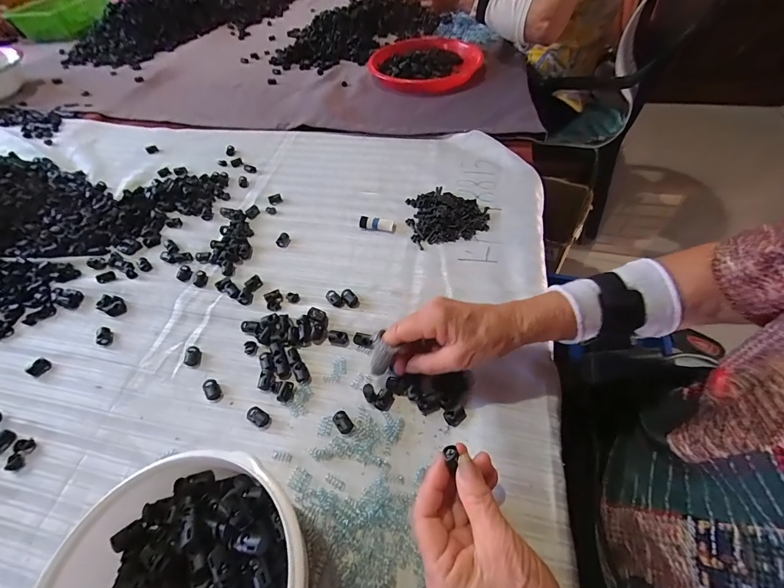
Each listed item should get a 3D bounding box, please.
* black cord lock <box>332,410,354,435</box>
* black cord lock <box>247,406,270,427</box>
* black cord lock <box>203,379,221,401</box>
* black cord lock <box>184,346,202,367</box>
[{"bbox_3d":[-0.047,0.122,0.340,0.014,0.005,0.021,-33,59,-19],"label":"black cord lock"},{"bbox_3d":[-0.130,0.120,0.347,0.022,0.009,0.014,24,59,19],"label":"black cord lock"},{"bbox_3d":[-0.184,0.098,0.364,0.013,0.009,0.020,-25,57,-14],"label":"black cord lock"},{"bbox_3d":[-0.217,0.068,0.388,0.014,0.011,0.021,-15,55,-7],"label":"black cord lock"}]

